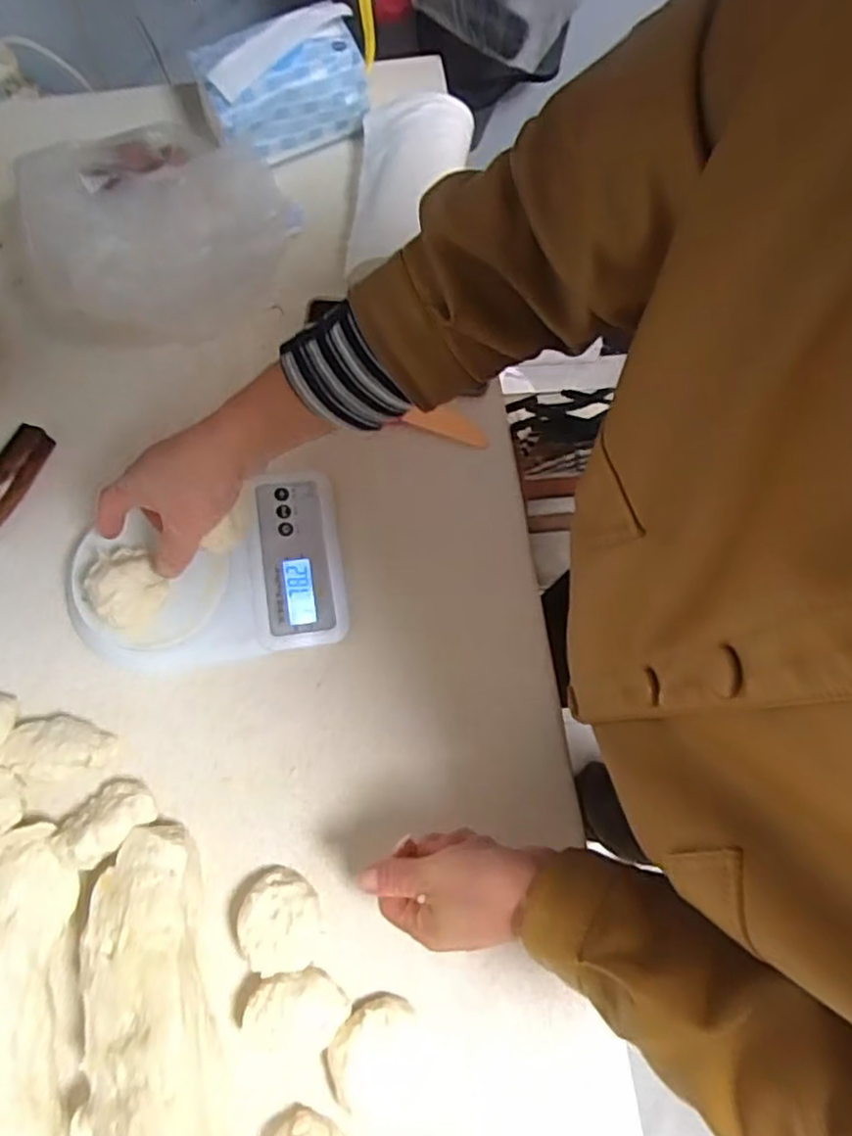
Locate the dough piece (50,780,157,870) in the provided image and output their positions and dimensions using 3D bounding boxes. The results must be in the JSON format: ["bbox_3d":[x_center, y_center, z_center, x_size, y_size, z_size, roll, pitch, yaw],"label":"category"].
[{"bbox_3d":[-0.226,0.178,0.495,0.069,0.032,0.045,-40,78,-12],"label":"dough piece"}]

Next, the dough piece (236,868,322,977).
[{"bbox_3d":[-0.099,0.242,0.485,0.052,0.025,0.062,0,74,-1],"label":"dough piece"}]

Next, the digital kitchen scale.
[{"bbox_3d":[-0.172,0.004,0.547,0.212,0.031,0.147,-9,74,-4],"label":"digital kitchen scale"}]

